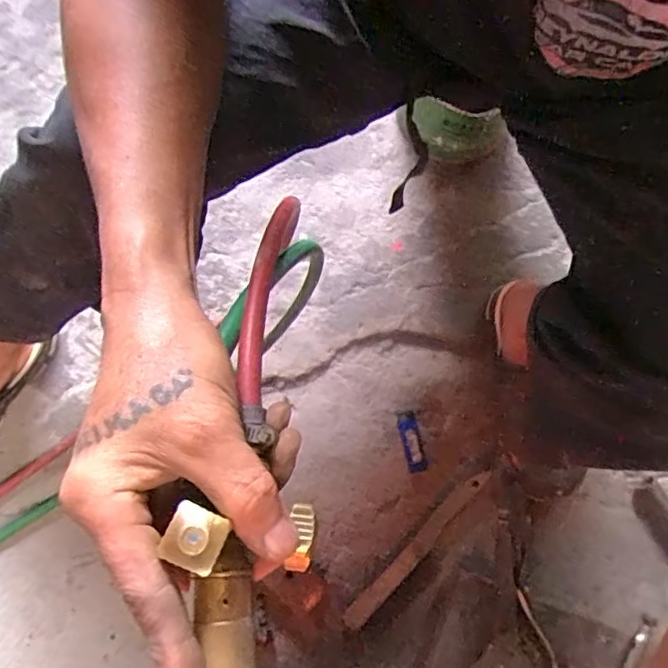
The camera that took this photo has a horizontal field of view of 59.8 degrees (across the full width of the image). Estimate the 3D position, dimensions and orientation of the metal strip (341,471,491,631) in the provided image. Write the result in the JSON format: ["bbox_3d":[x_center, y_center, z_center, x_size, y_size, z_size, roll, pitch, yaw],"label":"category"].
[{"bbox_3d":[0.102,0.259,0.708,0.024,0.005,0.243,41,81,22],"label":"metal strip"}]

